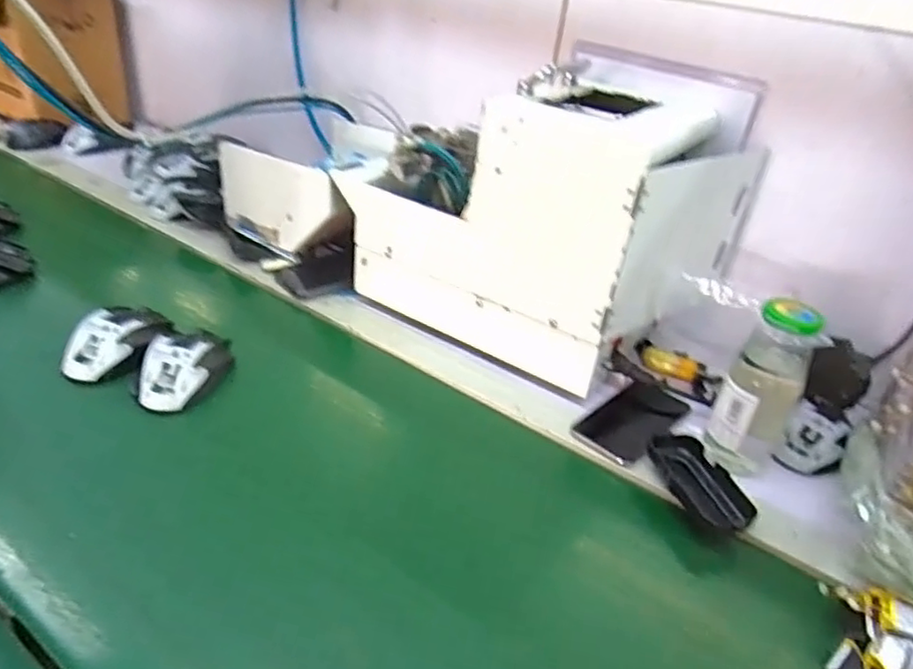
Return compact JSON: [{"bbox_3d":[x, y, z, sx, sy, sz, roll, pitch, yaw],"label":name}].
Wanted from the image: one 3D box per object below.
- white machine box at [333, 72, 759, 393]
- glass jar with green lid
[{"bbox_3d":[0.093,-0.140,0.729,0.389,0.254,0.227,25,36,27],"label":"white machine box"},{"bbox_3d":[0.276,0.050,0.578,0.058,0.166,0.057,5,31,-3],"label":"glass jar with green lid"}]

